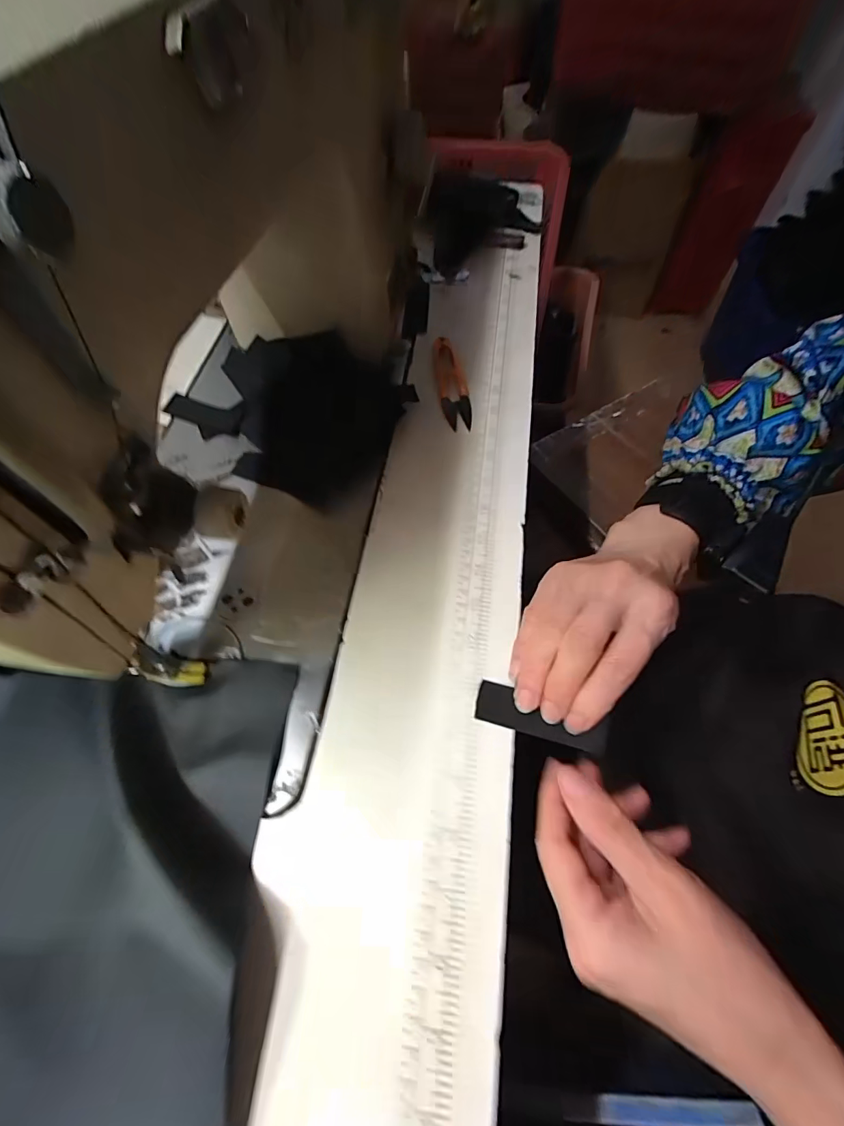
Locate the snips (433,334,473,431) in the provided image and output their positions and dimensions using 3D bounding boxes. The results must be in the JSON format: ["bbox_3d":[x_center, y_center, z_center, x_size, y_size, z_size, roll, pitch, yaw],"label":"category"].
[{"bbox_3d":[0.025,-0.156,0.384,0.025,0.011,0.100,-7,63,-4],"label":"snips"}]

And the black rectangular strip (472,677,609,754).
[{"bbox_3d":[0.066,0.087,0.253,0.071,0.005,0.022,13,62,21],"label":"black rectangular strip"}]

